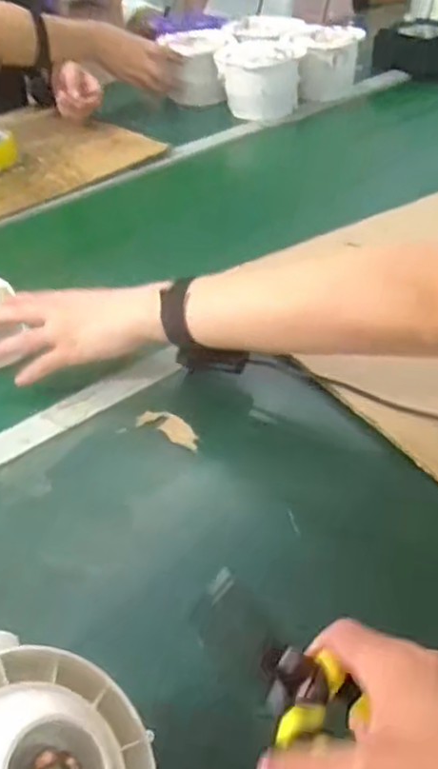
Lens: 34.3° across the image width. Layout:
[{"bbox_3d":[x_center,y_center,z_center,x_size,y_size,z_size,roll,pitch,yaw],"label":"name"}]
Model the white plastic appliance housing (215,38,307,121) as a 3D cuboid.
[{"bbox_3d":[0.072,-0.537,1.246,0.149,0.110,0.136,-2,39,0],"label":"white plastic appliance housing"}]

